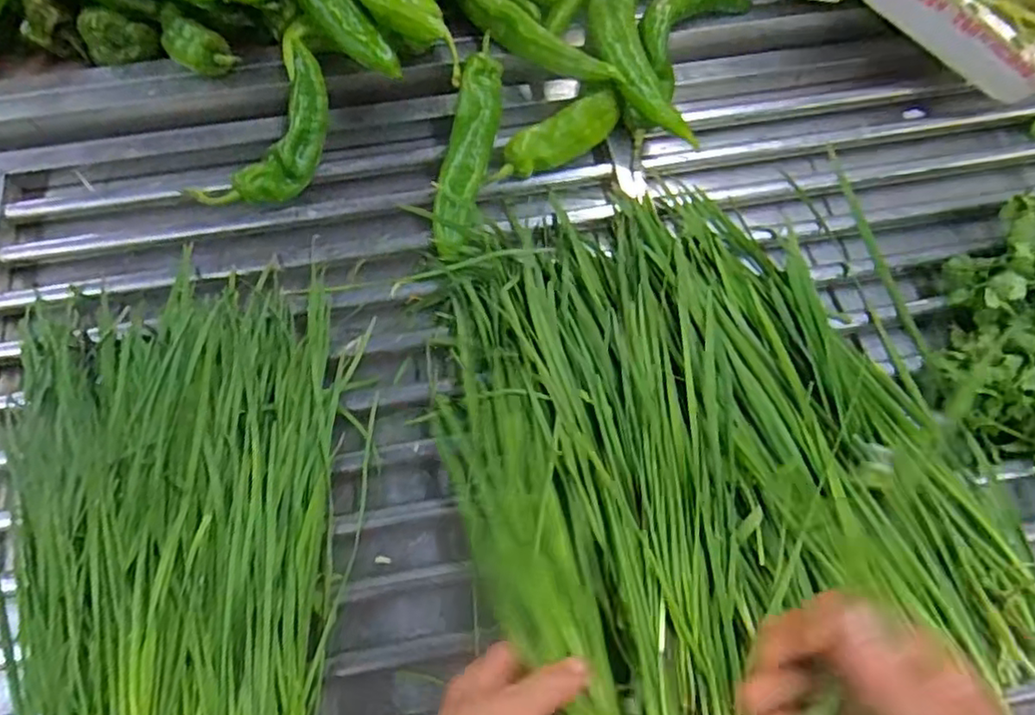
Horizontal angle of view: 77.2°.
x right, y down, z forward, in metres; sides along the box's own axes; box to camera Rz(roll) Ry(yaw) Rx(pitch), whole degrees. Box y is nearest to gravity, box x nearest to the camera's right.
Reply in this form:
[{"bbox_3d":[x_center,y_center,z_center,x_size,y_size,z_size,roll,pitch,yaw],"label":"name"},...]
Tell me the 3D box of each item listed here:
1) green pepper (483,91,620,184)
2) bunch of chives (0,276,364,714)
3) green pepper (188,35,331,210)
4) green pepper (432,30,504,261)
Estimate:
[{"bbox_3d":[0.034,-0.193,0.568,0.129,0.036,0.029,-28,63,-15],"label":"green pepper"},{"bbox_3d":[-0.235,0.131,0.428,0.240,0.053,0.418,-8,60,-4],"label":"bunch of chives"},{"bbox_3d":[-0.207,-0.193,0.564,0.064,0.043,0.163,25,87,14],"label":"green pepper"},{"bbox_3d":[-0.040,-0.188,0.564,0.036,0.026,0.213,9,75,6],"label":"green pepper"}]

